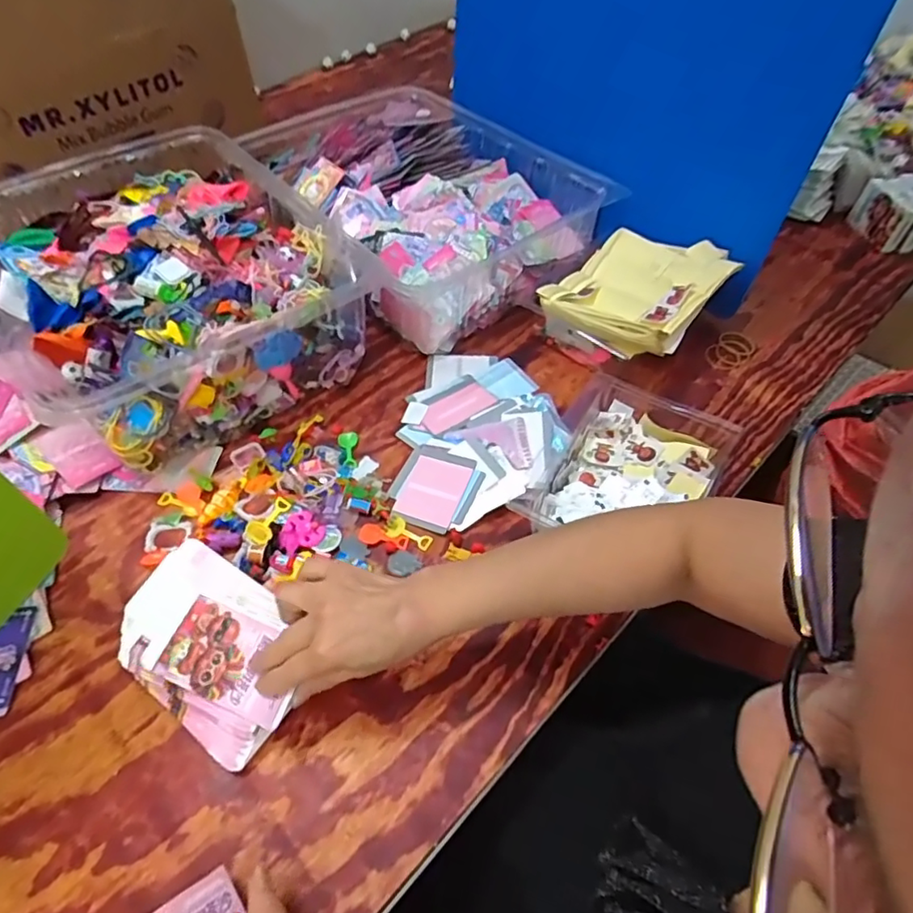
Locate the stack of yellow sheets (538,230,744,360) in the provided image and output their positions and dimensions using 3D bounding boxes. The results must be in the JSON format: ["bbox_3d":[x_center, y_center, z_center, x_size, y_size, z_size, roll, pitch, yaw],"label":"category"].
[{"bbox_3d":[0.217,-0.204,0.694,0.171,0.047,0.194,38,62,25],"label":"stack of yellow sheets"}]

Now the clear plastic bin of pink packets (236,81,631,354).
[{"bbox_3d":[-0.054,-0.363,0.821,0.352,0.113,0.444,-31,59,-21],"label":"clear plastic bin of pink packets"}]

